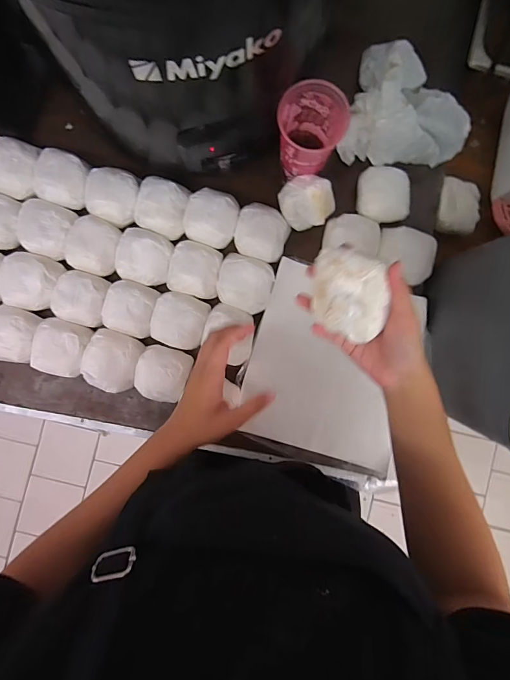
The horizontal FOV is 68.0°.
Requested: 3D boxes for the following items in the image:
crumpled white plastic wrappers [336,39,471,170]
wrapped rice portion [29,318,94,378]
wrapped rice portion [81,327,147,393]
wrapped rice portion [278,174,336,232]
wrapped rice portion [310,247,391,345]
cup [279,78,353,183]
[{"bbox_3d":[0.225,-0.352,0.562,0.183,0.062,0.173,7,88,-1],"label":"crumpled white plastic wrappers"},{"bbox_3d":[-0.286,0.012,0.565,0.072,0.047,0.077,16,88,-1],"label":"wrapped rice portion"},{"bbox_3d":[-0.212,0.031,0.568,0.075,0.045,0.085,19,88,-1],"label":"wrapped rice portion"},{"bbox_3d":[0.076,-0.200,0.554,0.078,0.062,0.069,32,88,0],"label":"wrapped rice portion"},{"bbox_3d":[0.091,-0.045,0.363,0.062,0.041,0.084,1,88,-1],"label":"wrapped rice portion"},{"bbox_3d":[0.069,-0.272,0.507,0.075,0.116,0.076,0,88,-1],"label":"cup"}]

